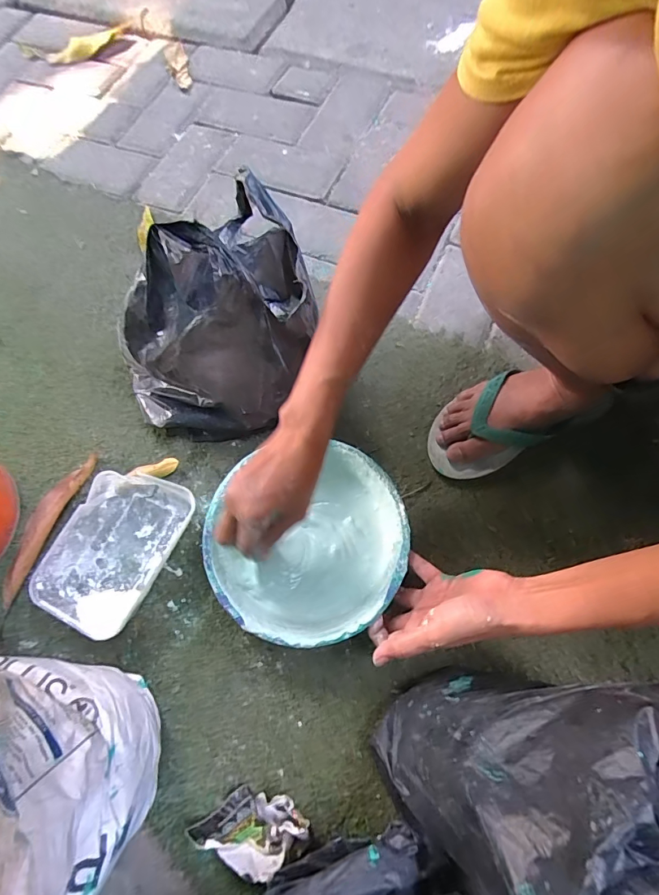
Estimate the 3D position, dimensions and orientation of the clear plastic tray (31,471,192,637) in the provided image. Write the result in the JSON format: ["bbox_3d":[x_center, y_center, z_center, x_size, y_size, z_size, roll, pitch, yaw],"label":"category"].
[{"bbox_3d":[-0.234,0.110,0.473,0.116,0.040,0.168,20,70,10],"label":"clear plastic tray"}]

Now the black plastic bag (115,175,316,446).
[{"bbox_3d":[-0.136,-0.157,0.476,0.215,0.225,0.229,-12,68,-3],"label":"black plastic bag"}]

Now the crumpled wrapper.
[{"bbox_3d":[-0.068,0.329,0.373,0.098,0.046,0.054,13,69,7],"label":"crumpled wrapper"}]

